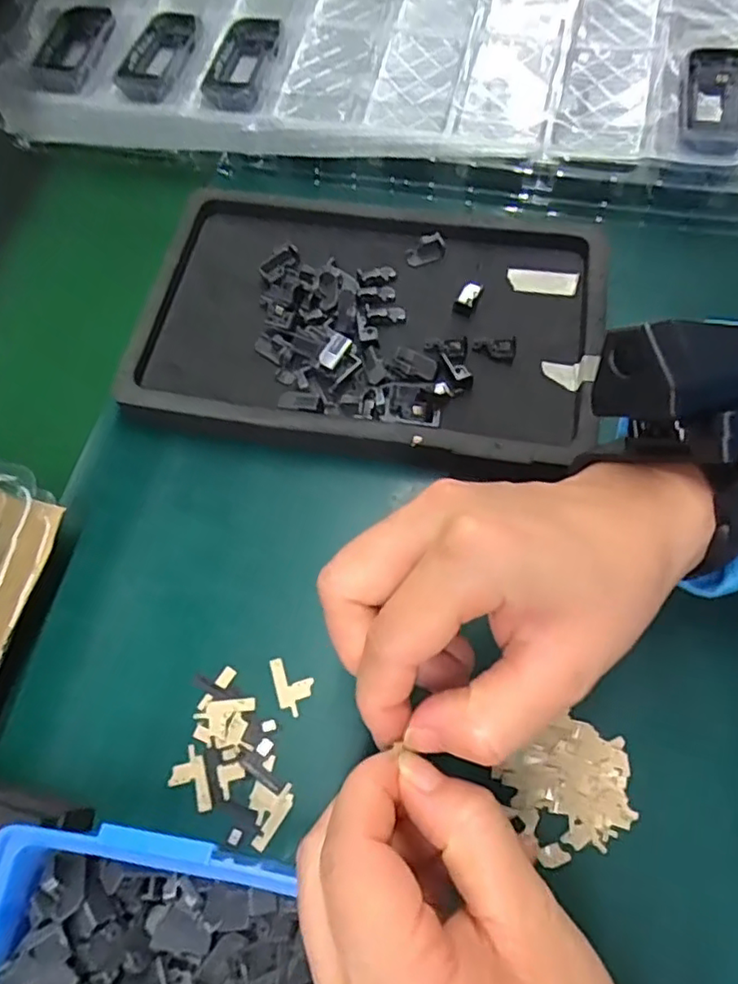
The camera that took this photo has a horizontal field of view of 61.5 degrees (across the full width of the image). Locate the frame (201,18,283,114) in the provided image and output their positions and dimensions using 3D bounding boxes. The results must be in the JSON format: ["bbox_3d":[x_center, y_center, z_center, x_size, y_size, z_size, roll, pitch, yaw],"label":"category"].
[{"bbox_3d":[-0.084,-0.272,0.393,0.041,0.013,0.078,7,66,9],"label":"frame"}]

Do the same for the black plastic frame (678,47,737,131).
[{"bbox_3d":[0.208,-0.241,0.372,0.043,0.011,0.077,6,67,5],"label":"black plastic frame"}]

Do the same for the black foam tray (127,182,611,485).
[{"bbox_3d":[-0.002,-0.090,0.342,0.240,0.030,0.163,7,67,6],"label":"black foam tray"}]

